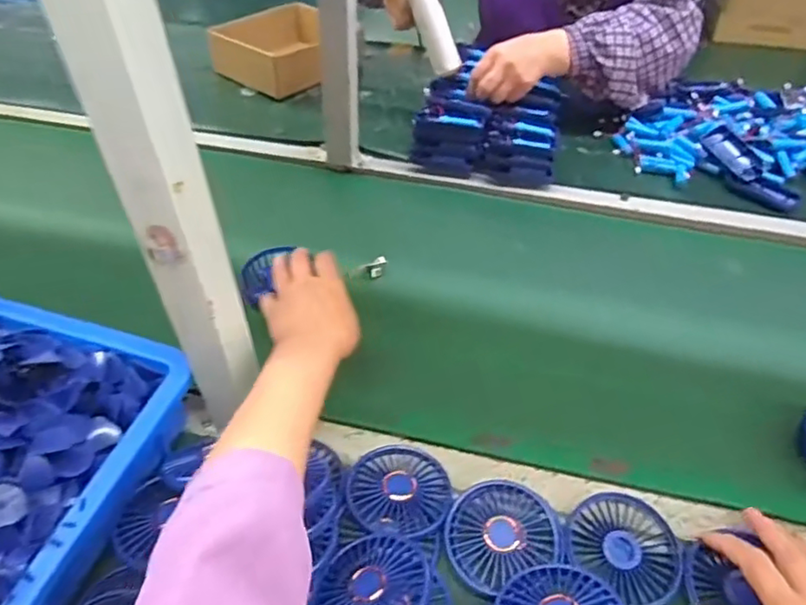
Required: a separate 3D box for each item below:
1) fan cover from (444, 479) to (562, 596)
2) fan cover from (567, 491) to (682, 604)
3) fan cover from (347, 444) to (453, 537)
[{"bbox_3d":[0.078,0.184,0.484,0.086,0.022,0.077,-18,48,-18],"label":"fan cover"},{"bbox_3d":[0.181,0.196,0.488,0.086,0.010,0.081,30,52,26],"label":"fan cover"},{"bbox_3d":[-0.002,0.158,0.511,0.085,0.018,0.082,4,46,3],"label":"fan cover"}]

